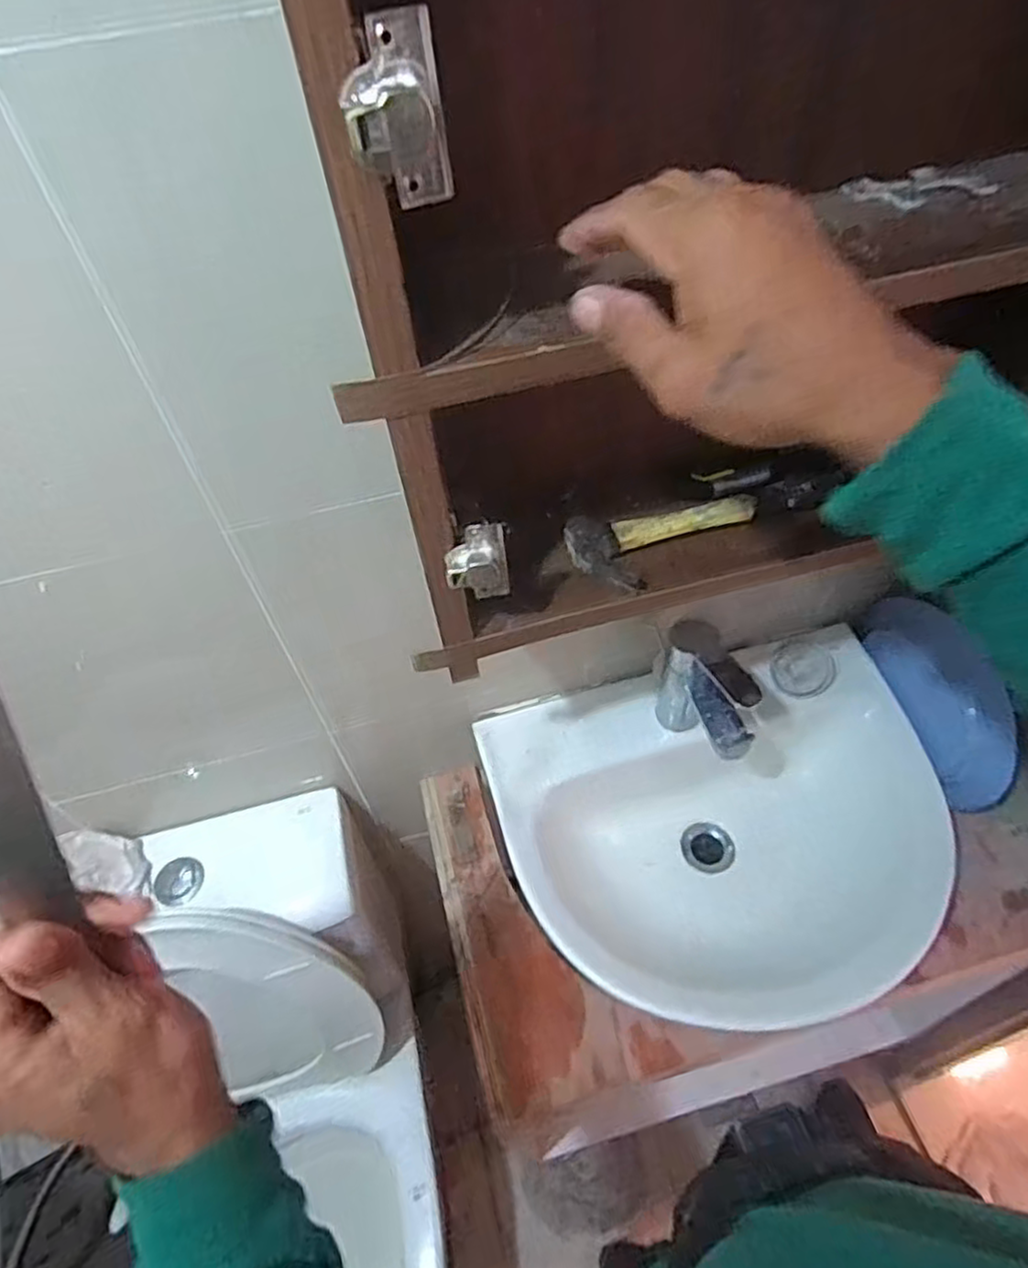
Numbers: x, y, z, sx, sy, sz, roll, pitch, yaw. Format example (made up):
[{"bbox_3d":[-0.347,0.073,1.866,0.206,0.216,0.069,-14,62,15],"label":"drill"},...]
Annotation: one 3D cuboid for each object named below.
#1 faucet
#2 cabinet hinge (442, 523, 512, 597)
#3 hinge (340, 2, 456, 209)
[{"bbox_3d":[0.201,0.077,0.732,0.049,0.151,0.126,-19,50,-11],"label":"faucet"},{"bbox_3d":[-0.024,-0.043,0.455,0.039,0.057,0.017,-16,50,-8],"label":"cabinet hinge"},{"bbox_3d":[-0.045,-0.196,0.269,0.037,0.060,0.018,-9,49,-3],"label":"hinge"}]

